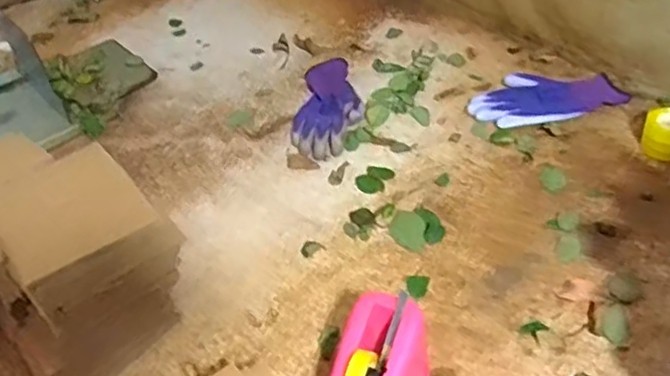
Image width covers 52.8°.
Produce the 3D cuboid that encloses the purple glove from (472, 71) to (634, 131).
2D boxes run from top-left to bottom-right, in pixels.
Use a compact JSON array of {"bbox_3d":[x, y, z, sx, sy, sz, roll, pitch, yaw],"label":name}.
[{"bbox_3d":[0.315,-0.136,1.018,0.226,0.020,0.114,-10,44,-5],"label":"purple glove"}]

